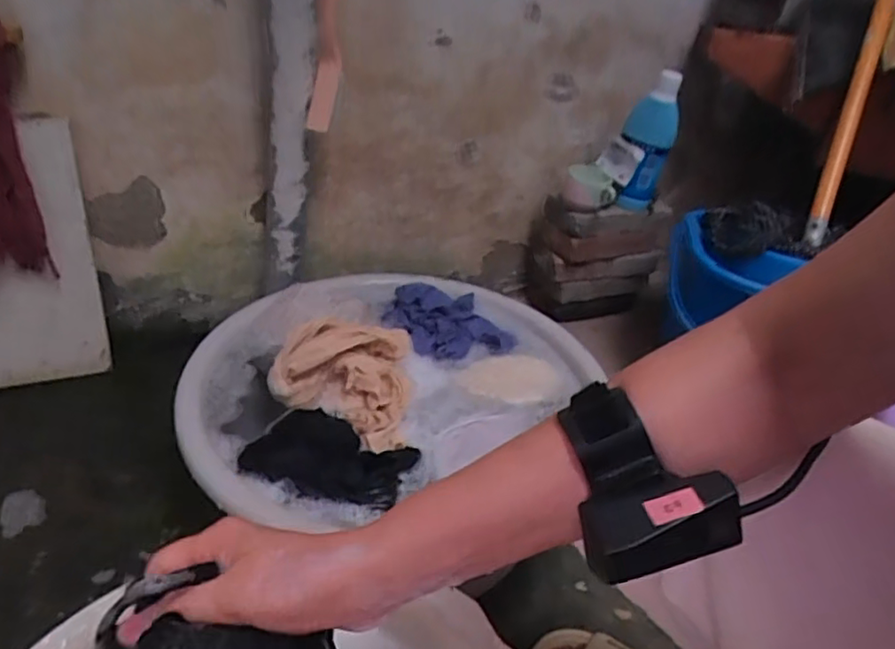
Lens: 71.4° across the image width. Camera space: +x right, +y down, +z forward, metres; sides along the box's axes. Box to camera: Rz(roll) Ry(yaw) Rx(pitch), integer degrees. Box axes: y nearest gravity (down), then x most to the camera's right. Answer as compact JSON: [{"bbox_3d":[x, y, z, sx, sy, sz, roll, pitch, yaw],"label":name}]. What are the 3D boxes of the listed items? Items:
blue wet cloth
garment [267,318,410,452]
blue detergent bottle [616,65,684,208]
[{"bbox_3d":[-0.003,-0.009,0.870,0.151,0.038,0.154,-14,38,-33],"label":"blue wet cloth"},{"bbox_3d":[-0.120,0.056,0.709,0.163,0.063,0.196,3,32,-11],"label":"garment"},{"bbox_3d":[0.374,-0.339,1.165,0.086,0.247,0.071,19,33,15],"label":"blue detergent bottle"}]

